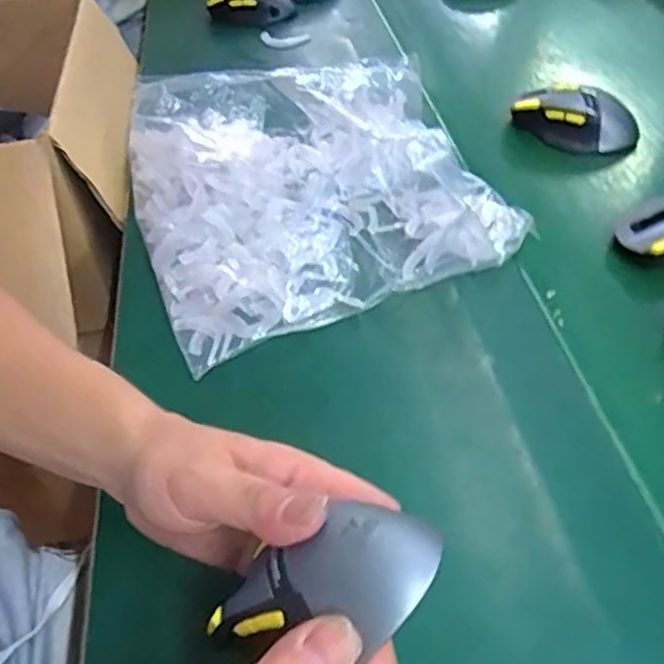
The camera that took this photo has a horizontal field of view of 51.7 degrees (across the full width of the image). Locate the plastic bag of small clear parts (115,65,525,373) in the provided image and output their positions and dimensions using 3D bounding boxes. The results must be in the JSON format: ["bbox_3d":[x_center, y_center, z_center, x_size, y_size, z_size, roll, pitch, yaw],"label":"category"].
[{"bbox_3d":[-0.027,-0.137,0.586,0.291,0.060,0.333,-20,44,-13],"label":"plastic bag of small clear parts"}]

